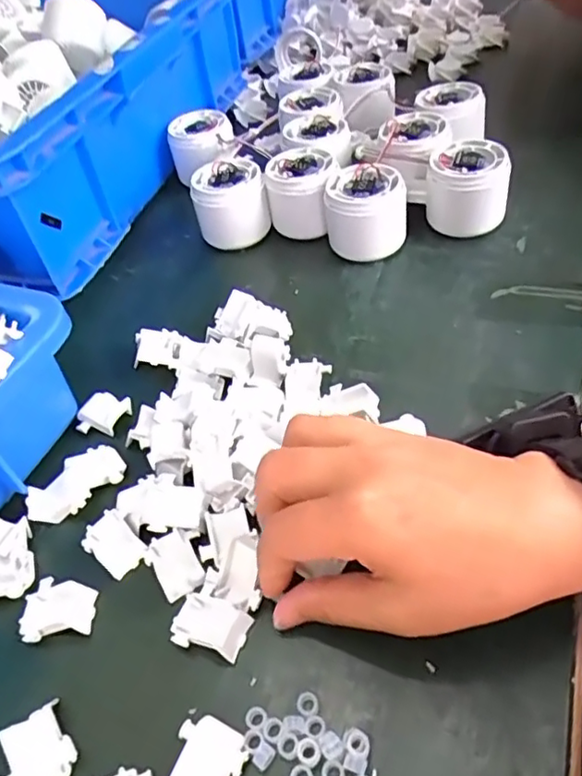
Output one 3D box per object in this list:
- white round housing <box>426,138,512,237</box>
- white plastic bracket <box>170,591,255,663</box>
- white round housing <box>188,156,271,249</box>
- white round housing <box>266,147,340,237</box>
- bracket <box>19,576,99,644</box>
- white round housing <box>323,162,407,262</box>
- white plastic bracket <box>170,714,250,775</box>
[{"bbox_3d":[0.133,-0.152,0.455,0.057,0.053,0.057,3,48,12],"label":"white round housing"},{"bbox_3d":[-0.037,0.108,0.275,0.033,0.008,0.024,16,52,23],"label":"white plastic bracket"},{"bbox_3d":[-0.048,-0.146,0.486,0.056,0.059,0.056,-5,47,5],"label":"white round housing"},{"bbox_3d":[0.010,-0.151,0.479,0.057,0.056,0.060,-2,47,9],"label":"white round housing"},{"bbox_3d":[-0.112,0.108,0.293,0.032,0.008,0.029,-6,47,4],"label":"bracket"},{"bbox_3d":[0.057,-0.131,0.451,0.057,0.053,0.057,1,48,11],"label":"white round housing"},{"bbox_3d":[-0.035,0.148,0.238,0.030,0.007,0.032,17,53,24],"label":"white plastic bracket"}]

